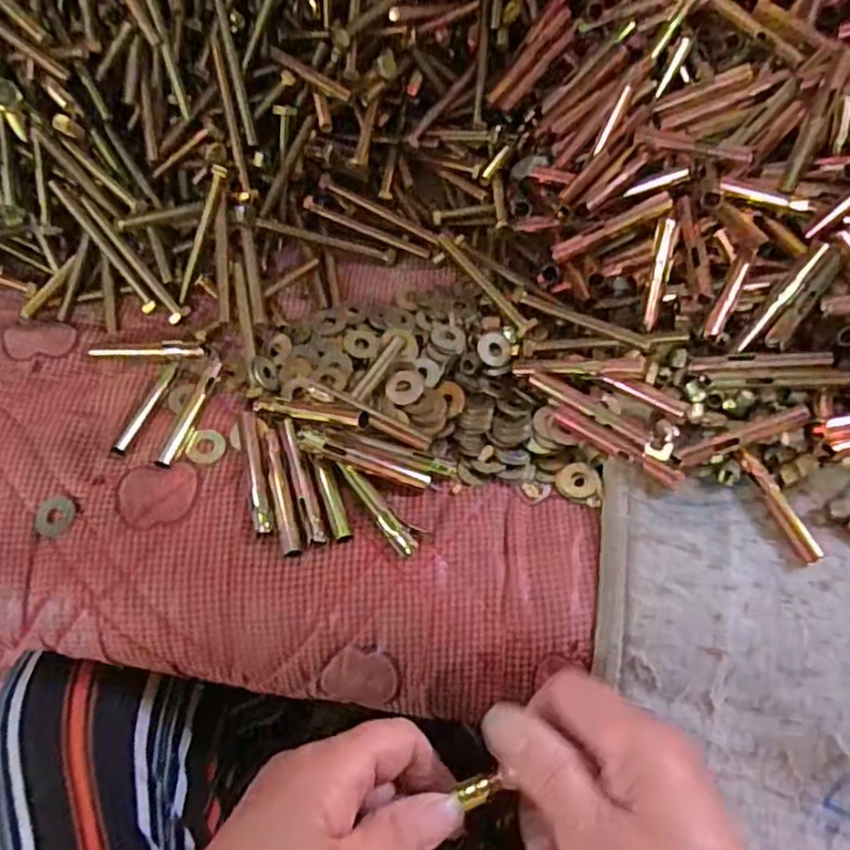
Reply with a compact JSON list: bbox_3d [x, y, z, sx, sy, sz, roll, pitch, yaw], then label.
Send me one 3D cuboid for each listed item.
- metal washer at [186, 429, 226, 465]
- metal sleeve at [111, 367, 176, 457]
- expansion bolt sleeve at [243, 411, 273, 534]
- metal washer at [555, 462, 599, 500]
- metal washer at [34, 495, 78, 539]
[{"bbox_3d":[-0.109,0.011,0.341,0.018,0.004,0.020,16,57,-3],"label":"metal washer"},{"bbox_3d":[-0.144,-0.009,0.352,0.008,0.006,0.055,16,64,9],"label":"metal sleeve"},{"bbox_3d":[-0.083,0.022,0.331,0.009,0.006,0.067,-14,63,-6],"label":"expansion bolt sleeve"},{"bbox_3d":[0.077,0.028,0.341,0.020,0.004,0.019,-1,62,1],"label":"metal washer"},{"bbox_3d":[-0.177,0.044,0.325,0.019,0.004,0.019,-1,62,1],"label":"metal washer"}]

